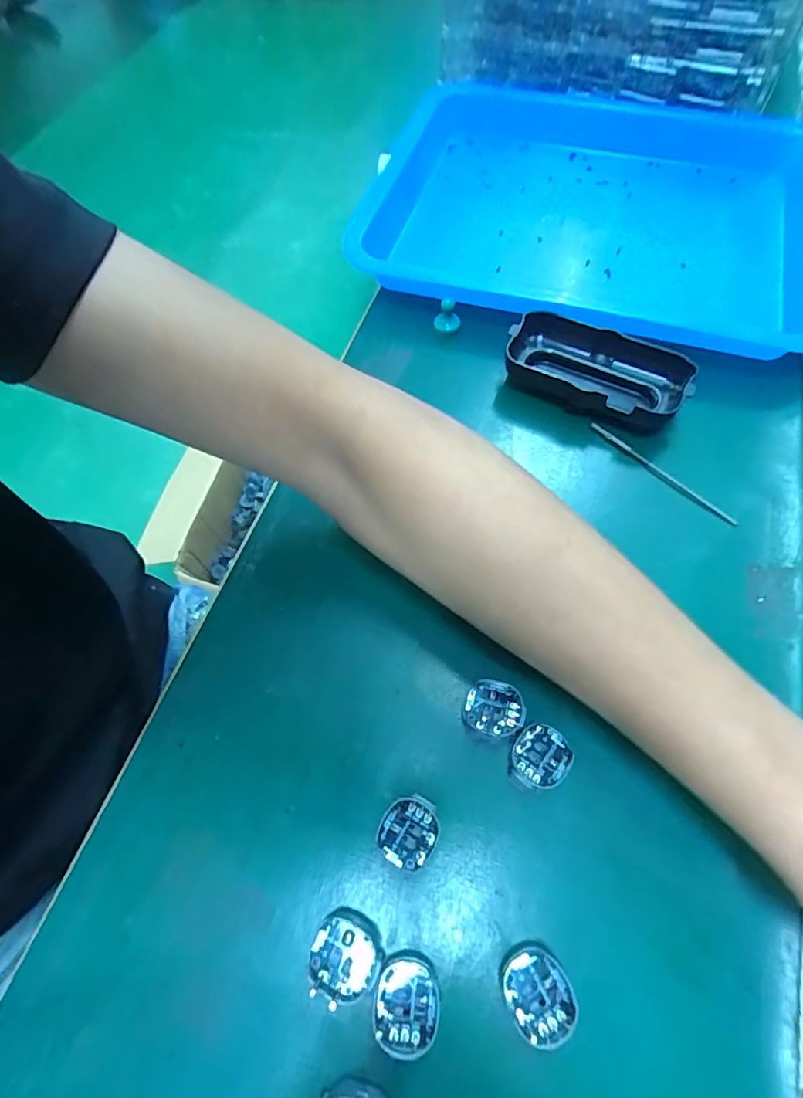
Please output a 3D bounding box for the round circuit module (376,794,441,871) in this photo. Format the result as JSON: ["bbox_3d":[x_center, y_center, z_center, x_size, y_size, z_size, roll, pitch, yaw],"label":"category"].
[{"bbox_3d":[0.003,0.121,0.220,0.024,0.008,0.027,16,65,10],"label":"round circuit module"}]

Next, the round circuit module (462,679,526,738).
[{"bbox_3d":[0.044,0.075,0.239,0.027,0.006,0.024,17,66,11],"label":"round circuit module"}]

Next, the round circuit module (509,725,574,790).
[{"bbox_3d":[0.063,0.093,0.229,0.025,0.006,0.026,-1,64,2],"label":"round circuit module"}]

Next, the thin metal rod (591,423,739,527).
[{"bbox_3d":[0.153,-0.047,0.301,0.006,0.004,0.097,-39,68,-16],"label":"thin metal rod"}]

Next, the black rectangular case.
[{"bbox_3d":[0.121,-0.112,0.325,0.108,0.028,0.054,29,68,16],"label":"black rectangular case"}]

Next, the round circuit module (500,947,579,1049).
[{"bbox_3d":[0.052,0.169,0.195,0.025,0.011,0.027,-1,64,2],"label":"round circuit module"}]

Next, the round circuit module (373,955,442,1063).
[{"bbox_3d":[0.002,0.174,0.194,0.025,0.005,0.028,15,65,10],"label":"round circuit module"}]

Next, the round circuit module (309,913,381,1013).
[{"bbox_3d":[-0.022,0.161,0.202,0.027,0.005,0.029,-1,64,2],"label":"round circuit module"}]

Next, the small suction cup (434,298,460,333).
[{"bbox_3d":[0.032,-0.161,0.356,0.013,0.023,0.013,34,70,18],"label":"small suction cup"}]

